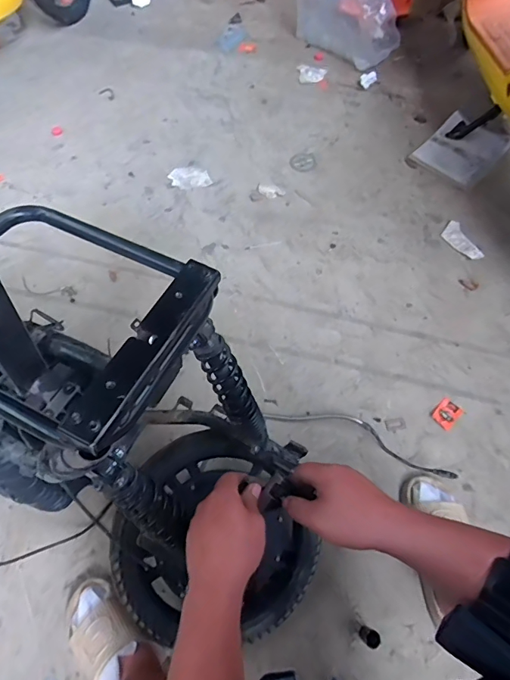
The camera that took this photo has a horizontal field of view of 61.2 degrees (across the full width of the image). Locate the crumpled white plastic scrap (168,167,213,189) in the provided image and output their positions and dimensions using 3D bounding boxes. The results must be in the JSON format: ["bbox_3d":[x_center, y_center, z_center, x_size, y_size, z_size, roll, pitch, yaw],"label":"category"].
[{"bbox_3d":[-0.205,-0.511,1.351,0.130,0.024,0.065,-3,61,-3],"label":"crumpled white plastic scrap"}]

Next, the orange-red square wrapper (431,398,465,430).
[{"bbox_3d":[0.456,0.173,1.022,0.067,0.009,0.053,-40,69,-21],"label":"orange-red square wrapper"}]

